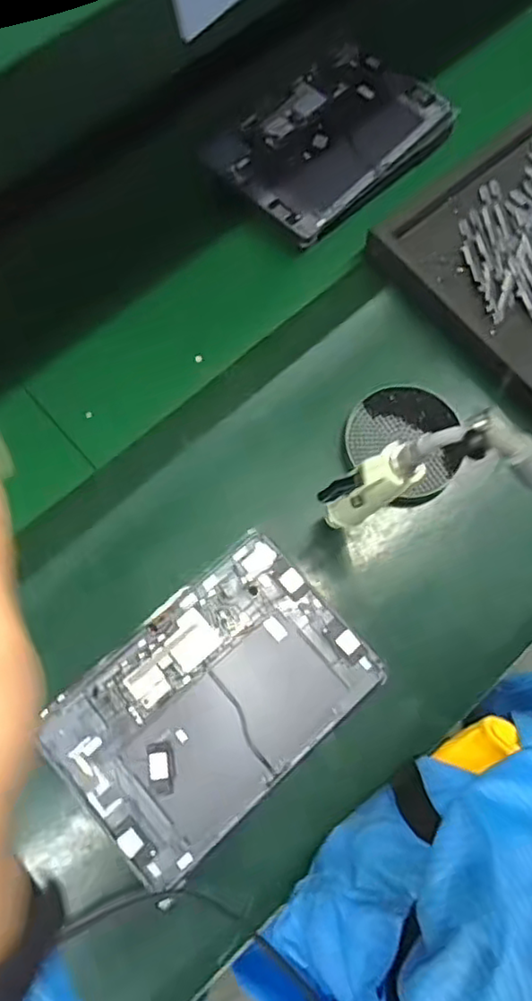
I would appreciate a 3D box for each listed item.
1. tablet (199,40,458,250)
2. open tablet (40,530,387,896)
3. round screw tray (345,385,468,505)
[{"bbox_3d":[0.075,-0.409,0.723,0.257,0.009,0.177,-41,76,-12],"label":"tablet"},{"bbox_3d":[-0.044,0.165,0.540,0.248,0.009,0.168,-40,80,-13],"label":"open tablet"},{"bbox_3d":[0.133,-0.055,0.621,0.106,0.021,0.111,-6,72,-1],"label":"round screw tray"}]

